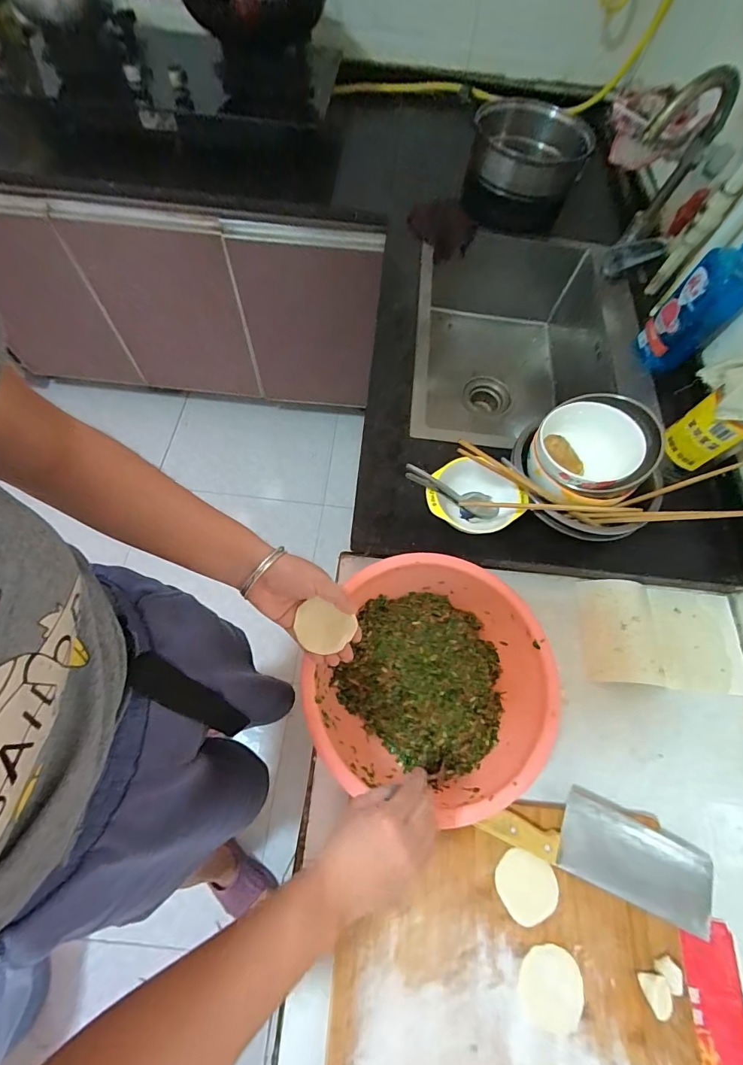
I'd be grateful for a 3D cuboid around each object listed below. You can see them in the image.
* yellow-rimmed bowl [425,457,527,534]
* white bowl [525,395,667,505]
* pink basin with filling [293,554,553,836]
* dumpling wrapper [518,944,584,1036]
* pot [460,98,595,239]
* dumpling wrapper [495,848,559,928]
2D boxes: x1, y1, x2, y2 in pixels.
[{"bbox_3d":[0.143,-0.042,0.600,0.129,0.063,0.103,31,67,10],"label":"yellow-rimmed bowl"},{"bbox_3d":[0.298,-0.114,0.571,0.139,0.078,0.144,1,65,-3],"label":"white bowl"},{"bbox_3d":[0.076,0.177,0.532,0.271,0.086,0.273,16,65,4],"label":"pink basin with filling"},{"bbox_3d":[0.187,0.469,0.435,0.061,0.004,0.065,1,65,-3],"label":"dumpling wrapper"},{"bbox_3d":[0.320,-0.777,0.898,0.226,0.150,0.190,14,65,3],"label":"pot"},{"bbox_3d":[0.172,0.389,0.465,0.062,0.004,0.064,-3,67,8],"label":"dumpling wrapper"}]

